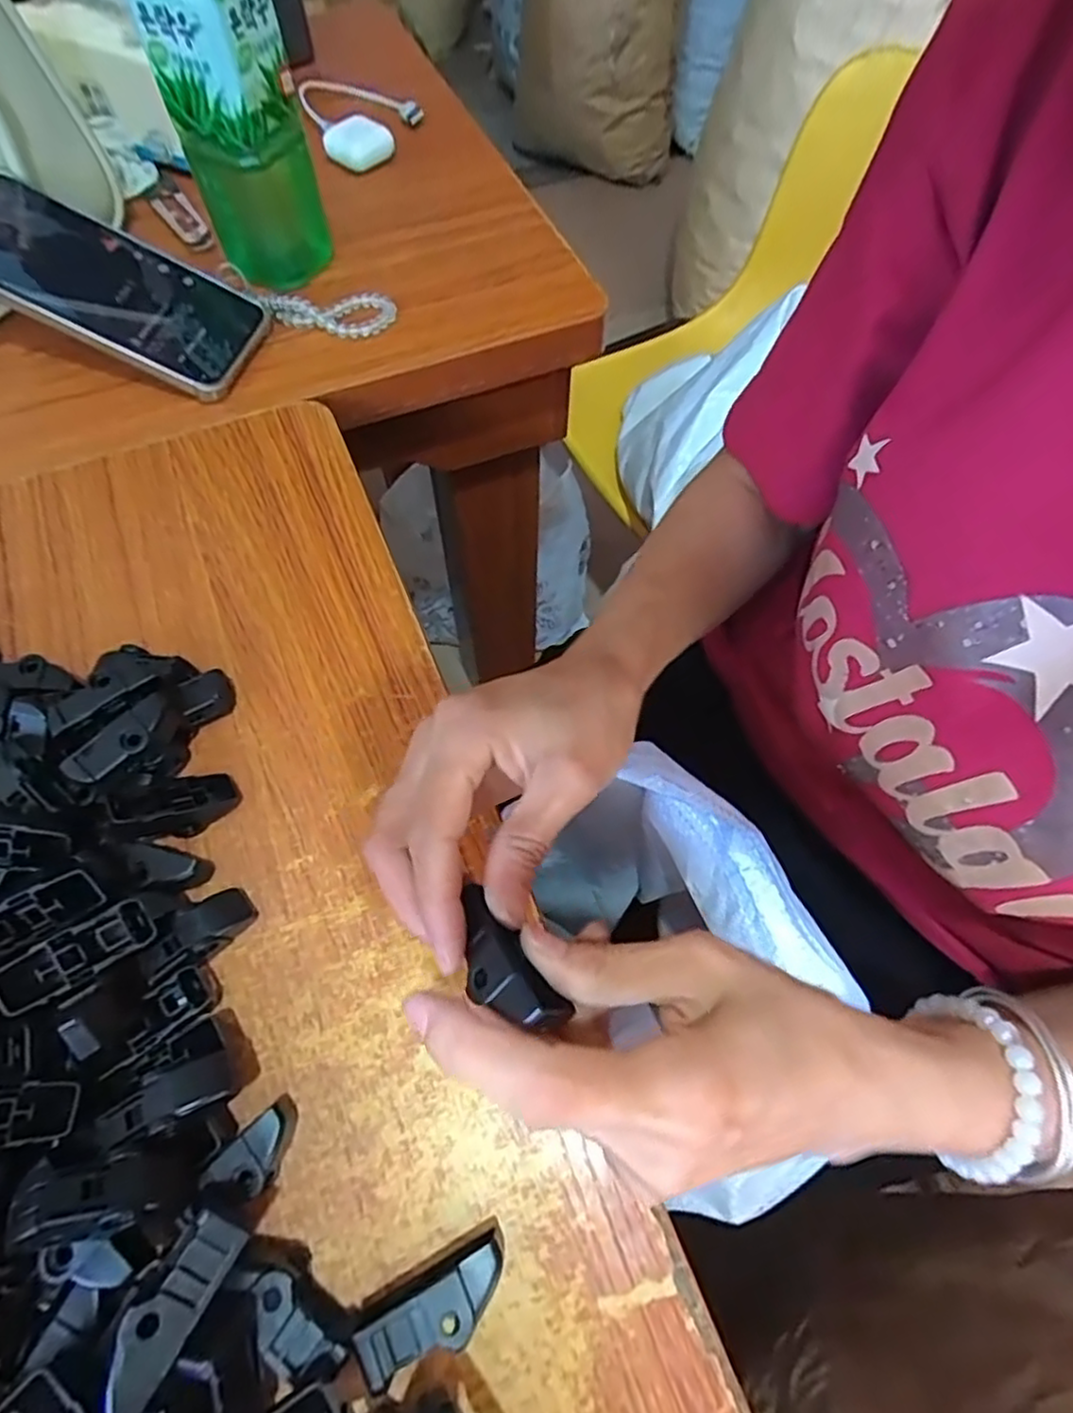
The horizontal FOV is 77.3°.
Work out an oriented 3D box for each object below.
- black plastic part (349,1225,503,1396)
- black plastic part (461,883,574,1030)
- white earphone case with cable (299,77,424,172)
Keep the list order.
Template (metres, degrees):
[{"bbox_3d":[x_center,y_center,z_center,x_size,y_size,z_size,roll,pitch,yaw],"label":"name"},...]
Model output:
[{"bbox_3d":[-0.032,0.194,0.218,0.047,0.022,0.018,-22,67,-12],"label":"black plastic part"},{"bbox_3d":[-0.013,0.079,0.207,0.021,0.009,0.050,-33,51,-16],"label":"black plastic part"},{"bbox_3d":[-0.152,-0.470,0.538,0.097,0.025,0.094,21,65,8],"label":"white earphone case with cable"}]

